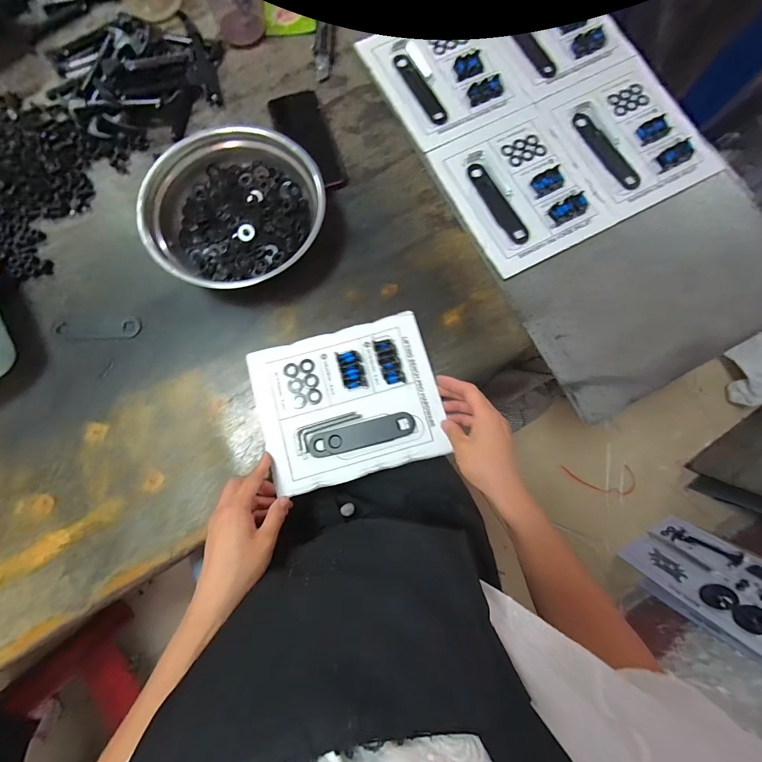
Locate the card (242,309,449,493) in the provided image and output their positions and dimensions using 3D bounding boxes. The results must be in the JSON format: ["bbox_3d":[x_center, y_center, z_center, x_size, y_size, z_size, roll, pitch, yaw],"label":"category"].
[{"bbox_3d":[-0.042,0.025,0.427,0.222,0.015,0.186,-14,80,-3],"label":"card"}]

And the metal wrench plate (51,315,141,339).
[{"bbox_3d":[-0.376,-0.070,0.446,0.109,0.004,0.031,-3,80,-1],"label":"metal wrench plate"}]

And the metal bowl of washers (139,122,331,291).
[{"bbox_3d":[-0.183,-0.217,0.441,0.217,0.074,0.198,0,80,0],"label":"metal bowl of washers"}]

